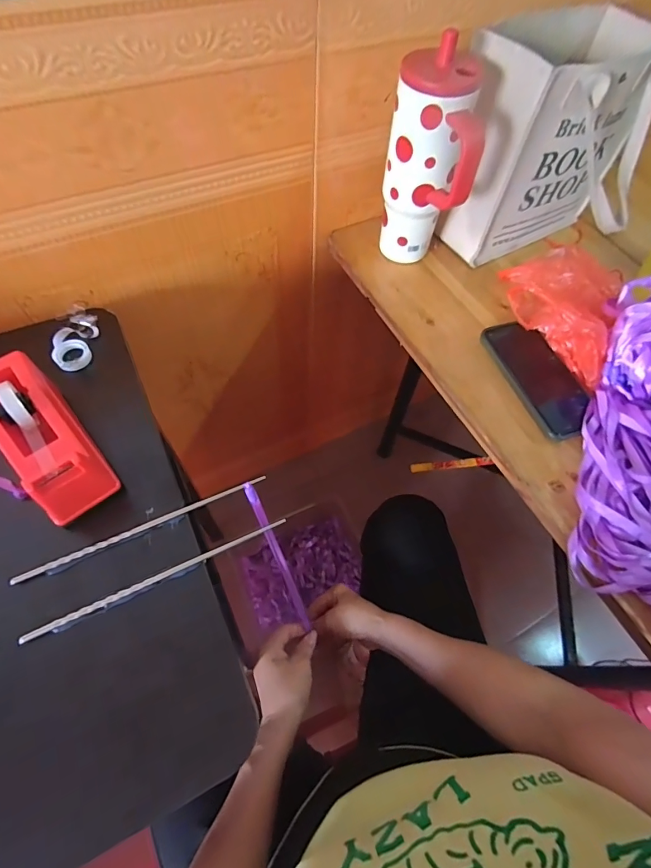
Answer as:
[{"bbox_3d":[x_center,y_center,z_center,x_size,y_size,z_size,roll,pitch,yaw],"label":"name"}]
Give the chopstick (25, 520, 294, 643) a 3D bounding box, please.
[{"bbox_3d":[-0.141,0.122,0.353,0.216,0.007,0.007,-21,62,-17],"label":"chopstick"}]

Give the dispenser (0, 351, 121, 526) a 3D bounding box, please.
[{"bbox_3d":[-0.255,0.004,0.372,0.064,0.073,0.156,-36,69,-22],"label":"dispenser"}]

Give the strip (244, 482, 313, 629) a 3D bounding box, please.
[{"bbox_3d":[-0.049,0.148,0.470,0.012,0.254,0.012,-30,40,-21],"label":"strip"}]

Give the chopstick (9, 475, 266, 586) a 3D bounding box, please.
[{"bbox_3d":[-0.161,0.083,0.373,0.223,0.012,0.008,-21,62,-16],"label":"chopstick"}]

